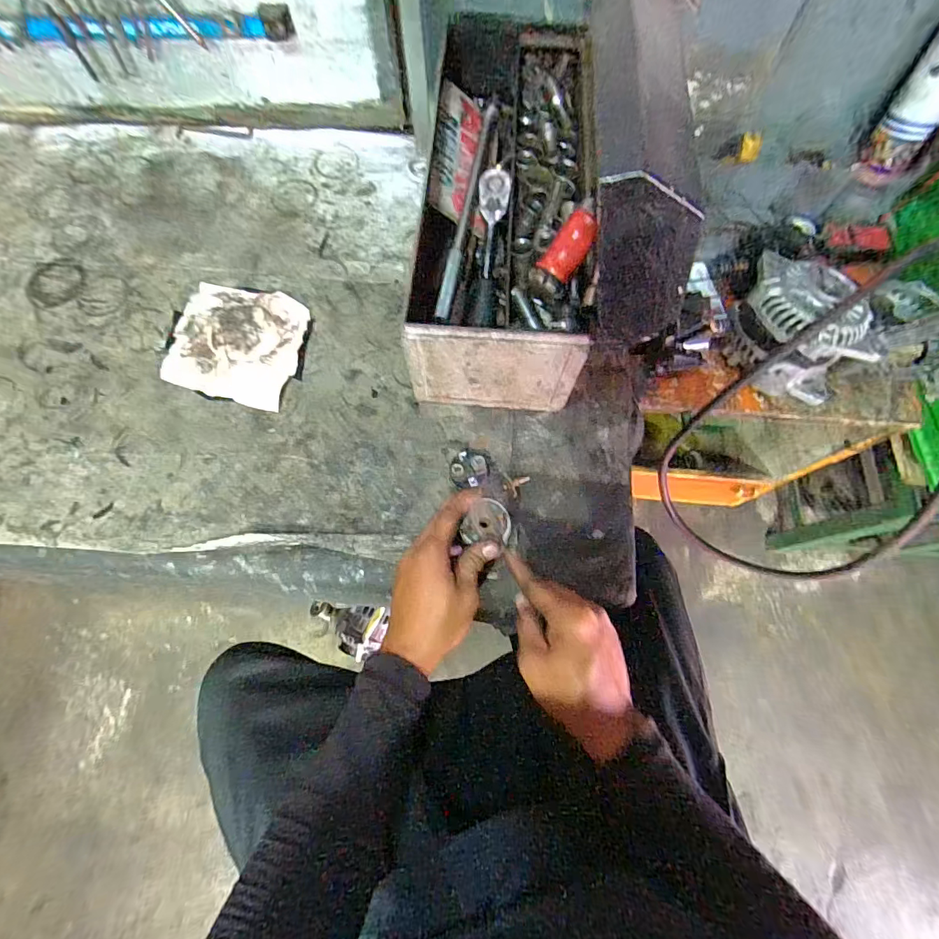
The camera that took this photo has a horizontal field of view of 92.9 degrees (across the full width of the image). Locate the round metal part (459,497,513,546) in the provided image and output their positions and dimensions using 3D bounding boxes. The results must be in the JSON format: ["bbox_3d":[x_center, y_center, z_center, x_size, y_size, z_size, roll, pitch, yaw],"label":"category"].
[{"bbox_3d":[0.017,0.051,0.435,0.046,0.007,0.043,2,71,1],"label":"round metal part"}]

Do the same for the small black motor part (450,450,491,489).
[{"bbox_3d":[0.001,-0.001,0.522,0.045,0.029,0.049,0,71,0],"label":"small black motor part"}]

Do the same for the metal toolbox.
[{"bbox_3d":[0.036,-0.329,0.575,0.179,0.148,0.487,2,71,1],"label":"metal toolbox"}]

